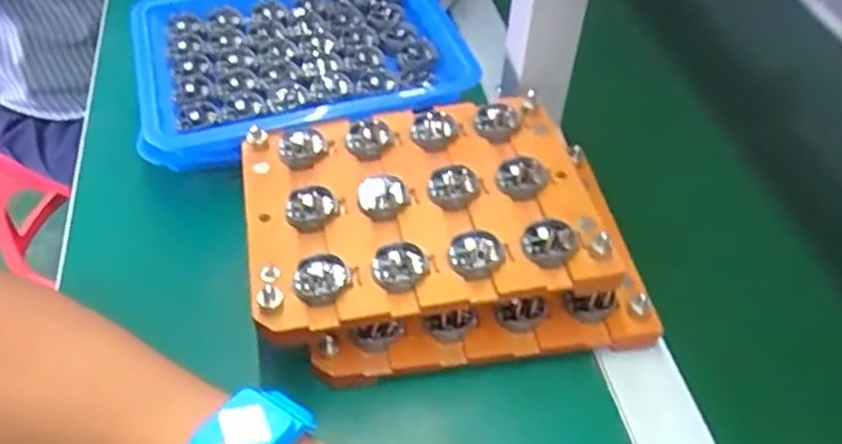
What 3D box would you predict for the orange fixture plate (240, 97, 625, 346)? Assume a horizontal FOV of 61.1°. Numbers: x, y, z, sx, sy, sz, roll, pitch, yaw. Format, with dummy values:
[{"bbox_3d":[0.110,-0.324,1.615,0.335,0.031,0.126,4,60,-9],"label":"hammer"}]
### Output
[{"bbox_3d":[-0.003,-0.010,0.399,0.183,0.024,0.144,-8,48,-10],"label":"orange fixture plate"}]

